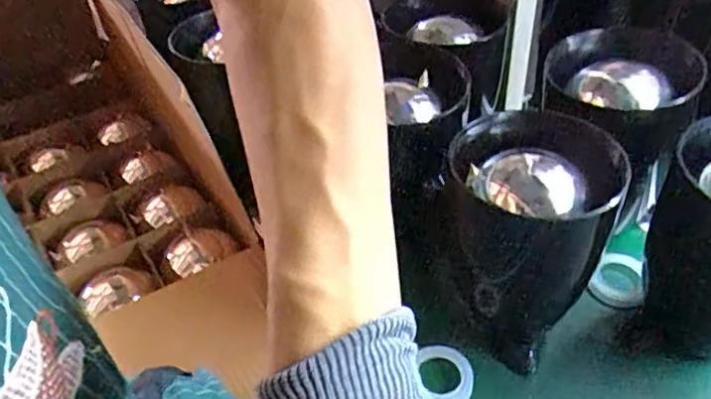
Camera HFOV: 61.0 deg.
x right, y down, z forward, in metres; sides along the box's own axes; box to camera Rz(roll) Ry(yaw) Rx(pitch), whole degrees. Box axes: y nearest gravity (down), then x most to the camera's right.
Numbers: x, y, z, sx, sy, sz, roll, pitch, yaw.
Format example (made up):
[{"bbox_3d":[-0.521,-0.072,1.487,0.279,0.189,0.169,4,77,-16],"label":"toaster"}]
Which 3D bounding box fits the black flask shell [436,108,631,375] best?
[{"bbox_3d":[0.141,0.039,0.513,0.129,0.184,0.129,20,48,25],"label":"black flask shell"}]

